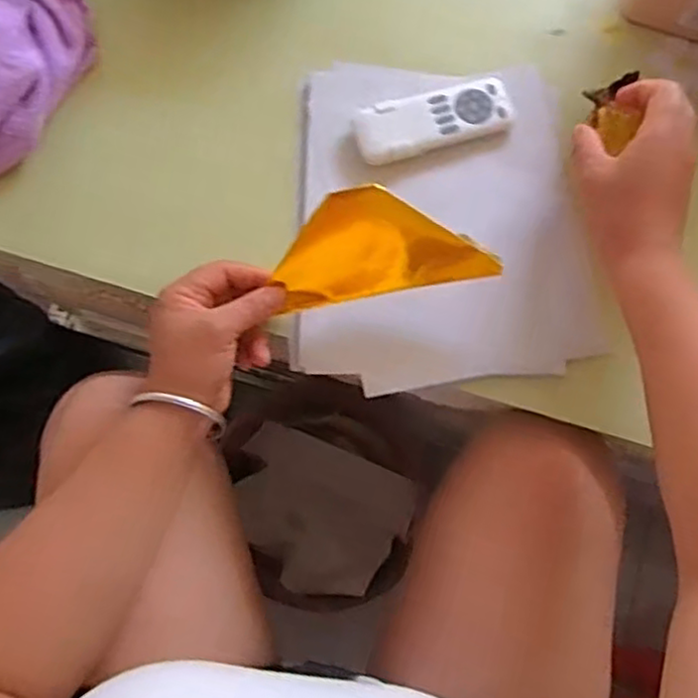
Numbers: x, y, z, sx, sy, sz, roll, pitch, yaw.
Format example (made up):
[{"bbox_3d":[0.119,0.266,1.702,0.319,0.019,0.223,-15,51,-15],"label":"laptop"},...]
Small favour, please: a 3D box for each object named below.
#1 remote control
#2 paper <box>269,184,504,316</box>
[{"bbox_3d":[0.067,-0.179,0.540,0.126,0.018,0.047,-17,77,-4],"label":"remote control"},{"bbox_3d":[0.021,-0.074,0.480,0.145,0.016,0.083,-14,120,7],"label":"paper"}]

